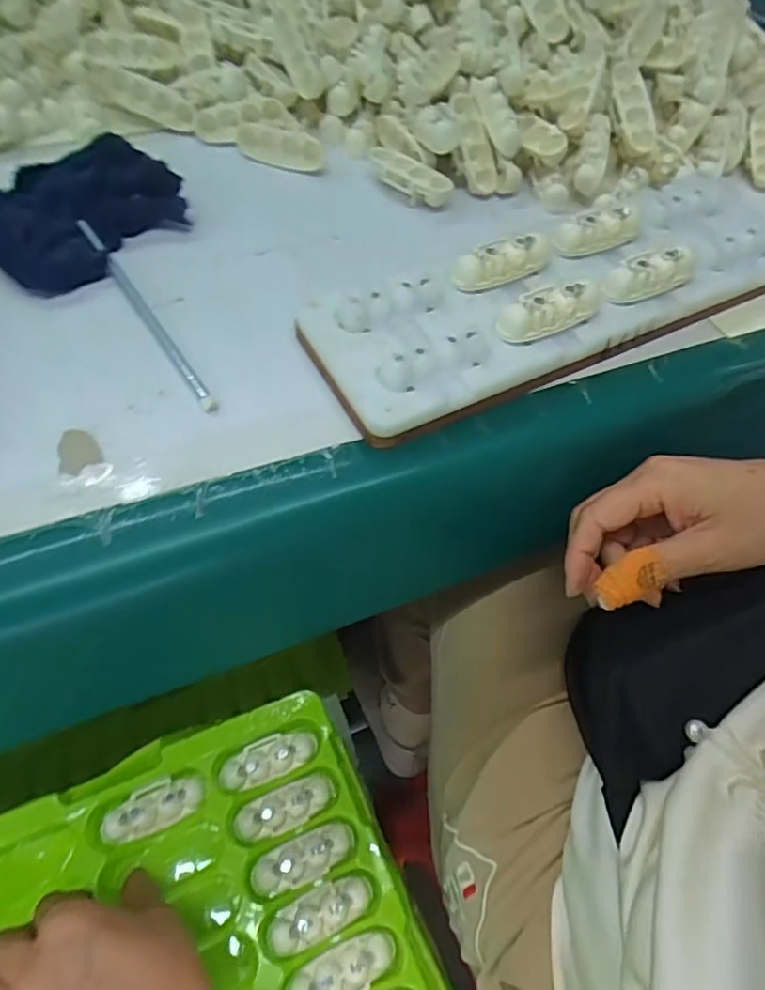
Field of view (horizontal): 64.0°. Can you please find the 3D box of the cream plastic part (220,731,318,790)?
[{"bbox_3d":[-0.075,0.174,0.406,0.062,0.007,0.023,-17,61,-15],"label":"cream plastic part"}]

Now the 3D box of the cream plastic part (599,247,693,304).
[{"bbox_3d":[0.152,-0.127,0.350,0.064,0.016,0.023,-27,64,-20],"label":"cream plastic part"}]

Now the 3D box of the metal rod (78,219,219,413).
[{"bbox_3d":[-0.133,-0.103,0.339,0.007,0.010,0.161,-30,65,-21],"label":"metal rod"}]

